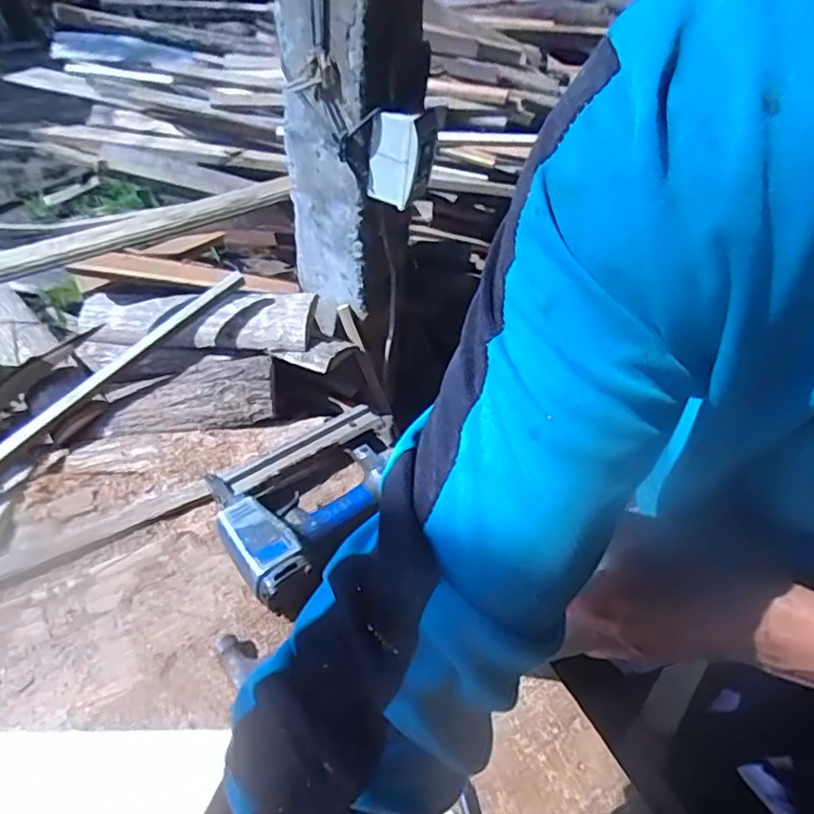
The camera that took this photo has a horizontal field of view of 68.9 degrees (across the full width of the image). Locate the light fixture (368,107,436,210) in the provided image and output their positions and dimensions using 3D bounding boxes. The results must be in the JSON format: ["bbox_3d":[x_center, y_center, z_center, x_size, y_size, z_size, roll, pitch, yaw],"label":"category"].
[{"bbox_3d":[-0.004,-0.370,0.873,0.078,0.120,0.103,21,48,12],"label":"light fixture"}]

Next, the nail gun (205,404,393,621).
[{"bbox_3d":[-0.098,0.085,0.626,0.159,0.063,0.236,37,53,25],"label":"nail gun"}]

